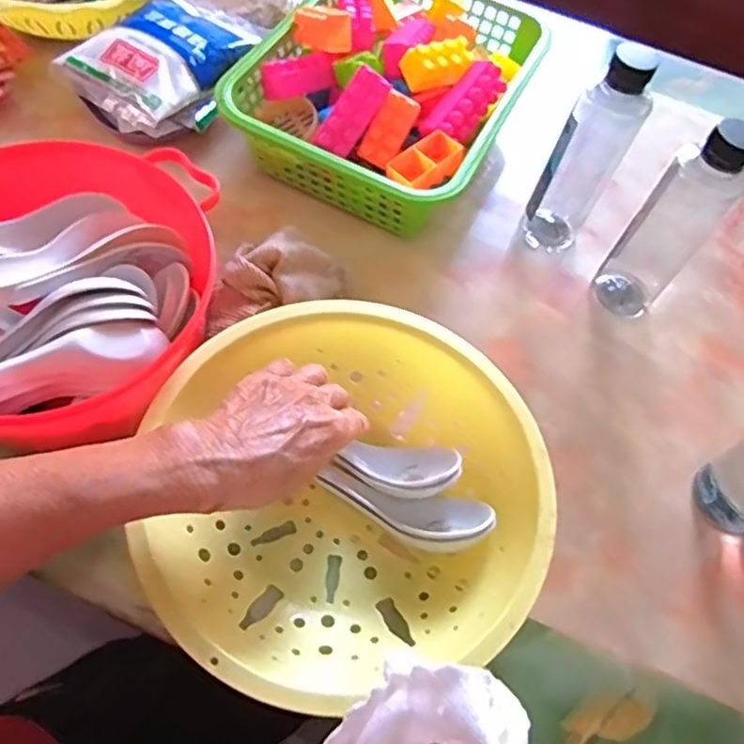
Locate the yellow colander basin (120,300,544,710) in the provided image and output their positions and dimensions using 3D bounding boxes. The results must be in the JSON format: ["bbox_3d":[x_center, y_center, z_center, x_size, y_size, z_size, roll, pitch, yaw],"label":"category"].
[{"bbox_3d":[-0.015,0.073,0.424,0.238,0.069,0.235,2,59,-3],"label":"yellow colander basin"}]

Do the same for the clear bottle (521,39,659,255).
[{"bbox_3d":[0.170,-0.172,0.526,0.055,0.172,0.045,16,60,2],"label":"clear bottle"}]

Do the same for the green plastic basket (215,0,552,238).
[{"bbox_3d":[0.024,-0.271,0.600,0.216,0.082,0.289,25,61,7],"label":"green plastic basket"}]

